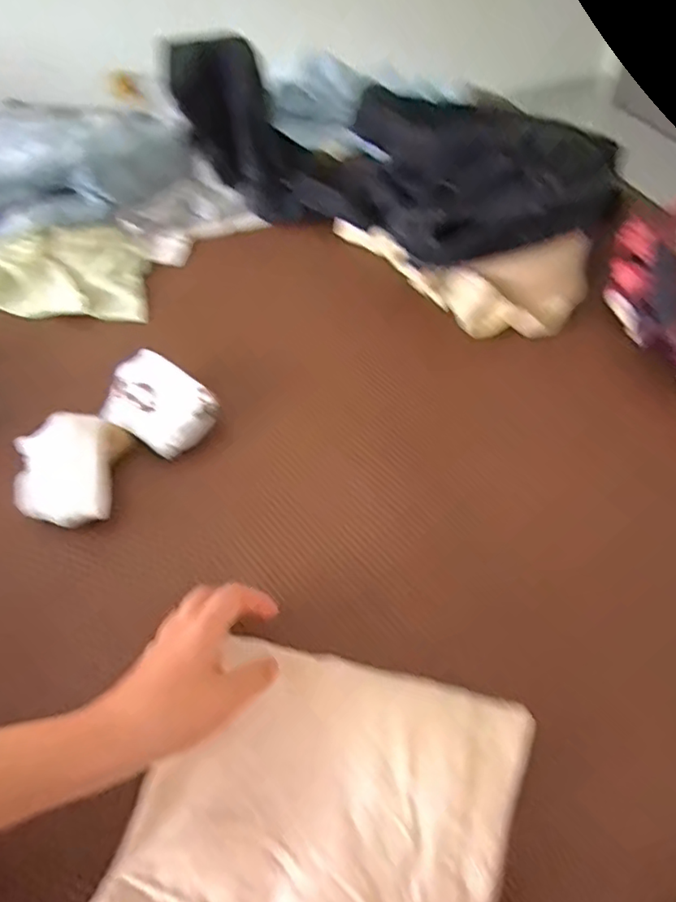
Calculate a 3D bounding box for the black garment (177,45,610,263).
[{"bbox_3d":[0.026,-0.348,0.695,0.567,0.133,0.176,36,61,24],"label":"black garment"}]

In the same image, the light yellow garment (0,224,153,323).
[{"bbox_3d":[-0.448,-0.209,0.669,0.432,0.042,0.109,-2,53,-1],"label":"light yellow garment"}]

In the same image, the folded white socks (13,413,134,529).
[{"bbox_3d":[-0.233,0.016,0.493,0.077,0.038,0.094,1,53,1],"label":"folded white socks"}]

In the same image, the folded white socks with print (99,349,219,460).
[{"bbox_3d":[-0.169,-0.042,0.530,0.105,0.034,0.072,34,60,23],"label":"folded white socks with print"}]

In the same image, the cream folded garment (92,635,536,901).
[{"bbox_3d":[-0.010,0.222,0.341,0.215,0.031,0.191,14,55,11],"label":"cream folded garment"}]

